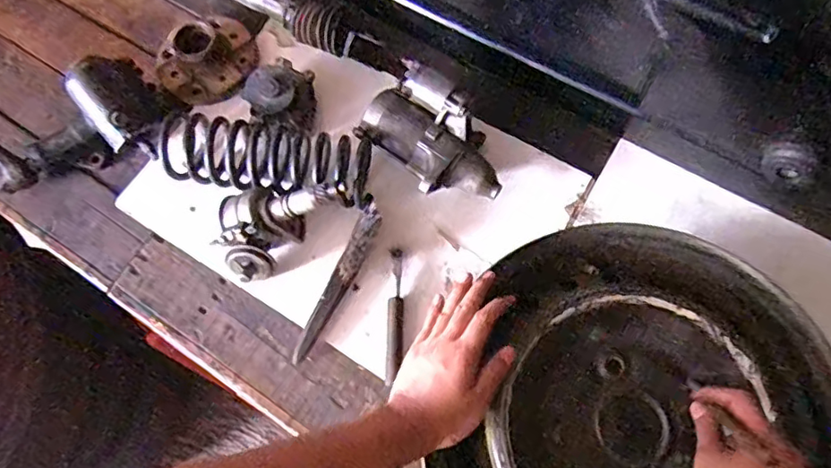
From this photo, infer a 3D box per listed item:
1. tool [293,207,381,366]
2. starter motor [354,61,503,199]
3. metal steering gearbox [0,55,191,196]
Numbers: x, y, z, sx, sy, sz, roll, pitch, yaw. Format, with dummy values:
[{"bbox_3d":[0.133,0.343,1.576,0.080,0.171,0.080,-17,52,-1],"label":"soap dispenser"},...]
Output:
[{"bbox_3d":[-0.093,0.063,0.699,0.027,0.013,0.202,28,82,-10],"label":"tool"},{"bbox_3d":[0.027,-0.117,0.725,0.126,0.076,0.192,-42,74,-14],"label":"starter motor"},{"bbox_3d":[-0.452,-0.145,0.765,0.254,0.086,0.124,-24,70,8],"label":"metal steering gearbox"}]

